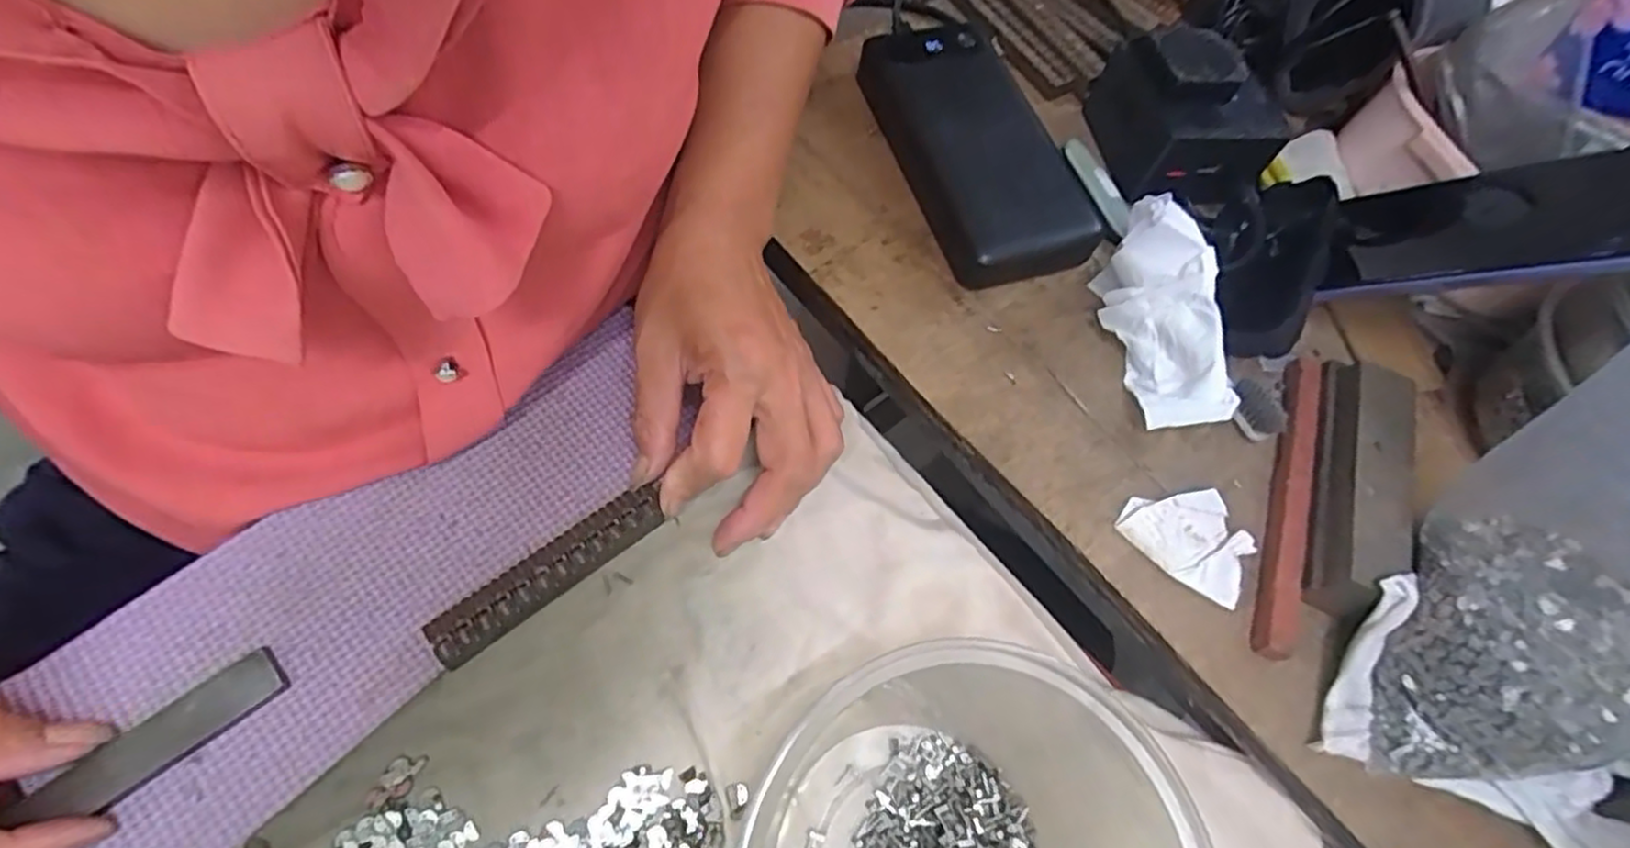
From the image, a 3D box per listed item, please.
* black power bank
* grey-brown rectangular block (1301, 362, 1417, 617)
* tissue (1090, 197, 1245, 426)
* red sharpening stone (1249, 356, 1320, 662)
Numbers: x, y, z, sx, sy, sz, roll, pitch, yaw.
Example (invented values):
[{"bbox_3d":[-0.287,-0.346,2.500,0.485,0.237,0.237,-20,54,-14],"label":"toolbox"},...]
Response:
[{"bbox_3d":[0.082,-0.142,0.372,0.075,0.029,0.146,-15,67,-16],"label":"black power bank"},{"bbox_3d":[0.233,0.025,0.310,0.032,0.029,0.112,24,63,4],"label":"grey-brown rectangular block"},{"bbox_3d":[0.154,-0.050,0.324,0.035,0.055,0.097,-8,65,-13],"label":"tissue"},{"bbox_3d":[0.208,0.029,0.316,0.014,0.010,0.149,23,63,3],"label":"red sharpening stone"}]

